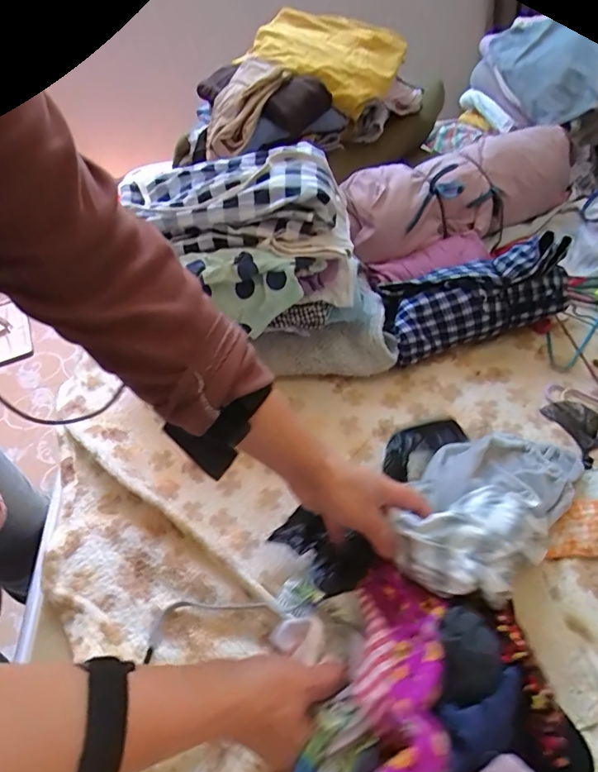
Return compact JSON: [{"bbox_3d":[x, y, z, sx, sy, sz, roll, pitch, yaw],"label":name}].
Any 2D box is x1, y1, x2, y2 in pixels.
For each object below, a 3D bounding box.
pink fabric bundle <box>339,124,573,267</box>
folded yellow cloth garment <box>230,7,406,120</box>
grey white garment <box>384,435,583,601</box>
[{"bbox_3d":[0.276,-0.347,0.853,0.422,0.122,0.174,-17,48,-8],"label":"pink fabric bundle"},{"bbox_3d":[0.048,-0.626,0.894,0.280,0.046,0.214,31,71,13],"label":"folded yellow cloth garment"},{"bbox_3d":[0.198,0.113,0.502,0.248,0.062,0.129,-24,47,-40],"label":"grey white garment"}]

